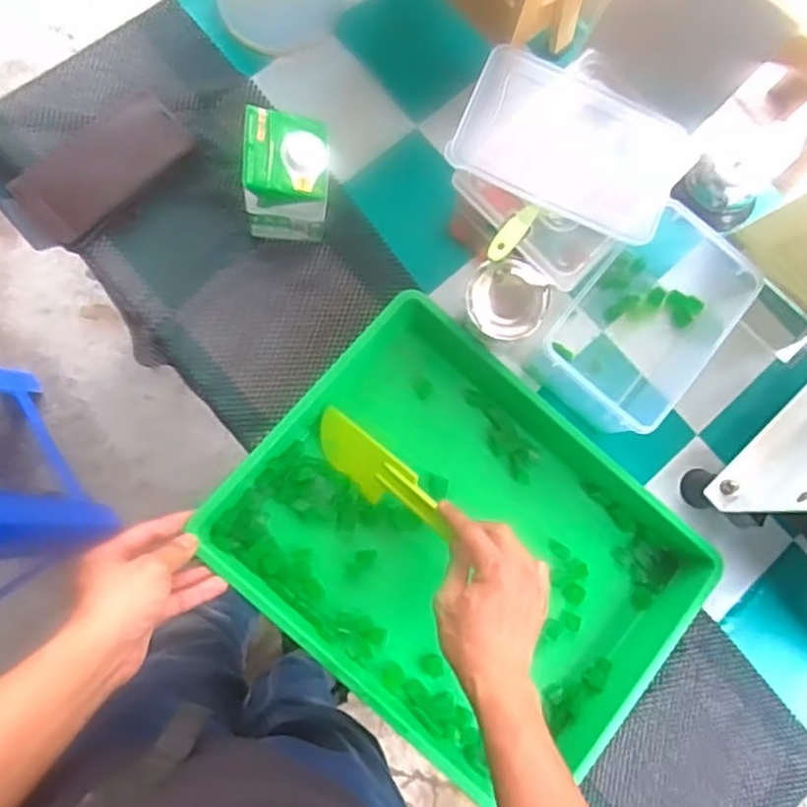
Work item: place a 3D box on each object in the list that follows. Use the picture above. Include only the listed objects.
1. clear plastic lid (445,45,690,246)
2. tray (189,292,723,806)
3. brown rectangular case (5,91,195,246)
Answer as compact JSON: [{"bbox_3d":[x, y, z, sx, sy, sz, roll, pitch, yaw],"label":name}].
[{"bbox_3d":[0.148,-0.232,0.644,0.192,0.025,0.123,23,81,-3],"label":"clear plastic lid"},{"bbox_3d":[0.054,0.127,0.654,0.384,0.065,0.309,41,80,-1],"label":"tray"},{"bbox_3d":[-0.279,-0.224,0.681,0.075,0.025,0.159,43,81,1],"label":"brown rectangular case"}]

